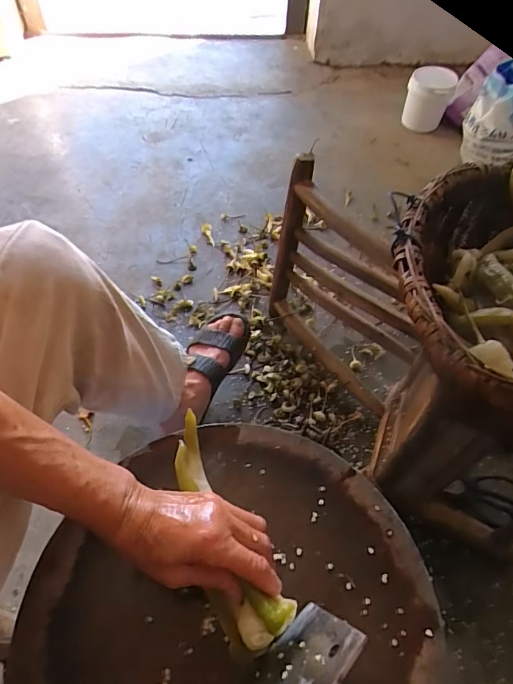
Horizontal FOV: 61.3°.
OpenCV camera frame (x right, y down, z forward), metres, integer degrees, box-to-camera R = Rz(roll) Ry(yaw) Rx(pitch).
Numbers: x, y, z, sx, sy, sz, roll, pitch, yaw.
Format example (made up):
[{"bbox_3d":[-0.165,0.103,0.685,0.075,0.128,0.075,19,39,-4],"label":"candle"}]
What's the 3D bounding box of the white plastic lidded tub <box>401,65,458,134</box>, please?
[{"bbox_3d":[0.545,-0.774,1.383,0.136,0.150,0.145,2,54,-2],"label":"white plastic lidded tub"}]

